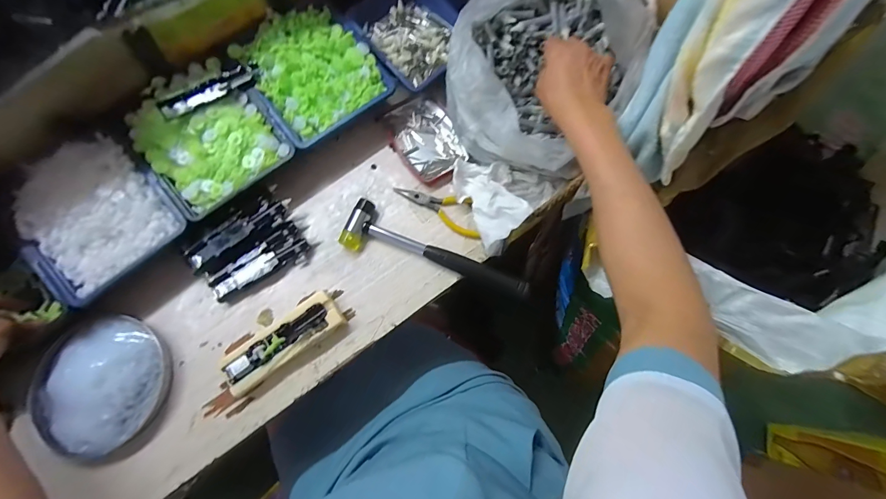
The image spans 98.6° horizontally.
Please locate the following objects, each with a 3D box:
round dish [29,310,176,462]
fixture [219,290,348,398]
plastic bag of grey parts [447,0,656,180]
[{"bbox_3d":[-0.385,0.149,0.426,0.137,0.023,0.139,0,75,1],"label":"round dish"},{"bbox_3d":[-0.181,0.103,0.433,0.136,0.025,0.048,-35,77,-8],"label":"fixture"},{"bbox_3d":[0.100,-0.202,0.422,0.186,0.154,0.222,-4,75,0],"label":"plastic bag of grey parts"}]

